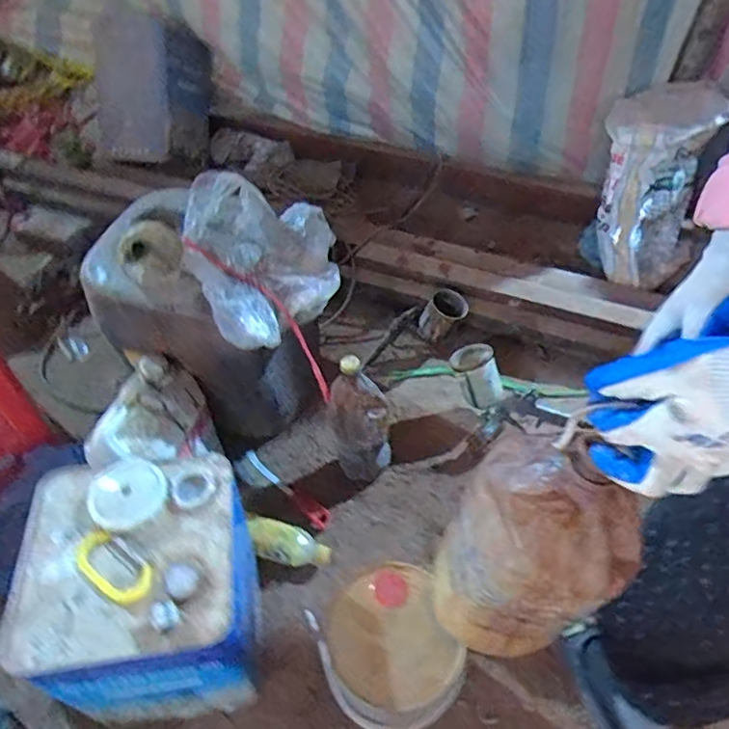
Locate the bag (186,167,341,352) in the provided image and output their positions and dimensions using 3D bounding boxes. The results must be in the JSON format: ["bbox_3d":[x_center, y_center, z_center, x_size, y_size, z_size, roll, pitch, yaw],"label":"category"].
[{"bbox_3d":[-0.155,-0.165,0.868,0.229,0.156,0.235,-8,49,-7],"label":"bag"}]

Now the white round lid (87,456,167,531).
[{"bbox_3d":[-0.284,0.151,0.665,0.083,0.016,0.088,0,49,0],"label":"white round lid"}]

